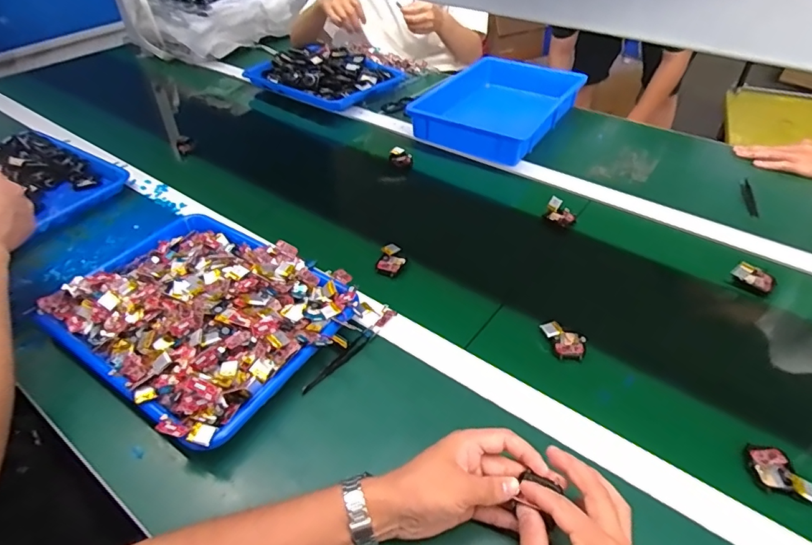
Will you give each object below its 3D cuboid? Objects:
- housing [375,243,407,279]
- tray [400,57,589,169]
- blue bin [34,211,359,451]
[{"bbox_3d":[-0.019,-0.019,0.692,0.037,0.017,0.056,8,44,10],"label":"housing"},{"bbox_3d":[0.199,-0.351,1.017,0.261,0.062,0.368,20,47,21],"label":"tray"},{"bbox_3d":[-0.251,0.032,0.591,0.329,0.052,0.258,26,49,26],"label":"blue bin"}]

